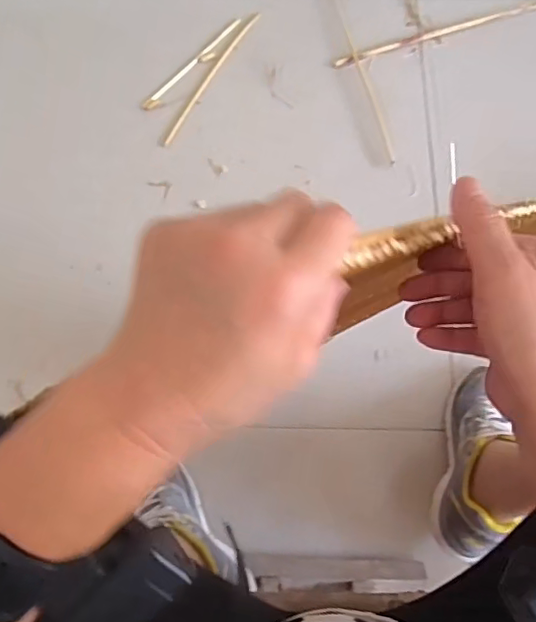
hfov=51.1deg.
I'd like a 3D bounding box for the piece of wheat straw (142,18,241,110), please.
[{"bbox_3d":[-0.127,-0.425,0.967,0.023,0.008,0.240,39,77,12],"label":"piece of wheat straw"}]

